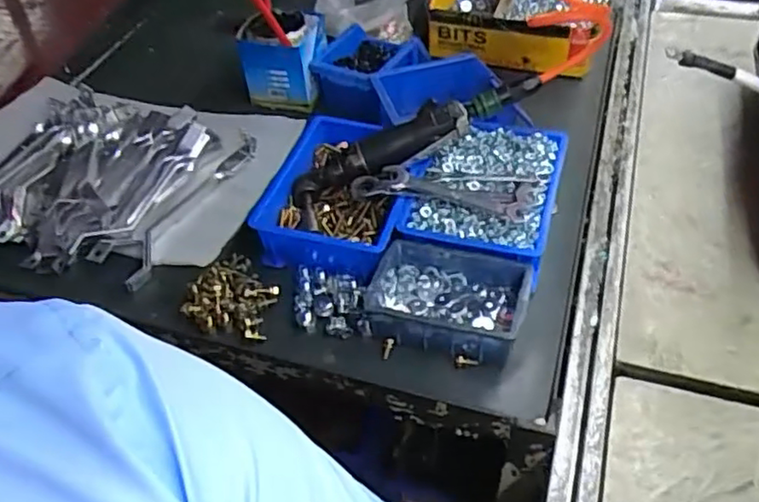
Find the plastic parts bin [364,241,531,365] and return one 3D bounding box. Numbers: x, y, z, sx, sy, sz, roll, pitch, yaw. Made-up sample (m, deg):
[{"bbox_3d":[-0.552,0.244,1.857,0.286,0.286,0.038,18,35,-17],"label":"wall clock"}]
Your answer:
[{"bbox_3d":[0.064,0.053,0.634,0.147,0.061,0.094,9,48,14],"label":"plastic parts bin"}]

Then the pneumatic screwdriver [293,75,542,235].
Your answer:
[{"bbox_3d":[0.036,-0.119,0.712,0.292,0.044,0.067,-26,46,8],"label":"pneumatic screwdriver"}]

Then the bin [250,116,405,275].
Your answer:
[{"bbox_3d":[-0.036,-0.065,0.732,0.150,0.060,0.199,11,49,16],"label":"bin"}]

